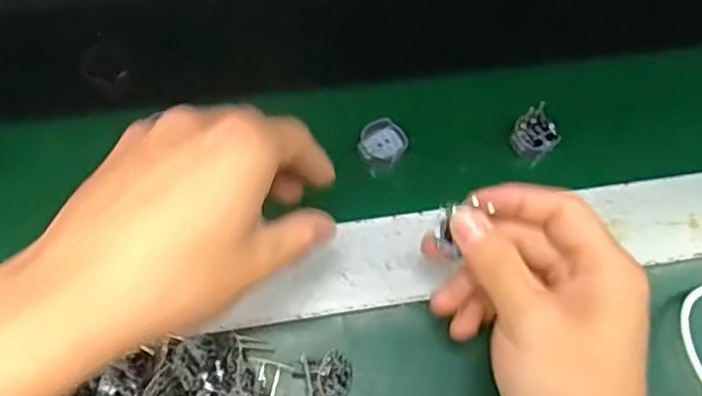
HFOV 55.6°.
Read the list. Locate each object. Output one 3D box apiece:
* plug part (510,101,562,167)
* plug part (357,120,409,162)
[{"bbox_3d":[0.112,-0.038,0.400,0.026,0.023,0.031,32,70,11],"label":"plug part"},{"bbox_3d":[0.019,-0.032,0.396,0.024,0.012,0.028,39,71,14],"label":"plug part"}]

